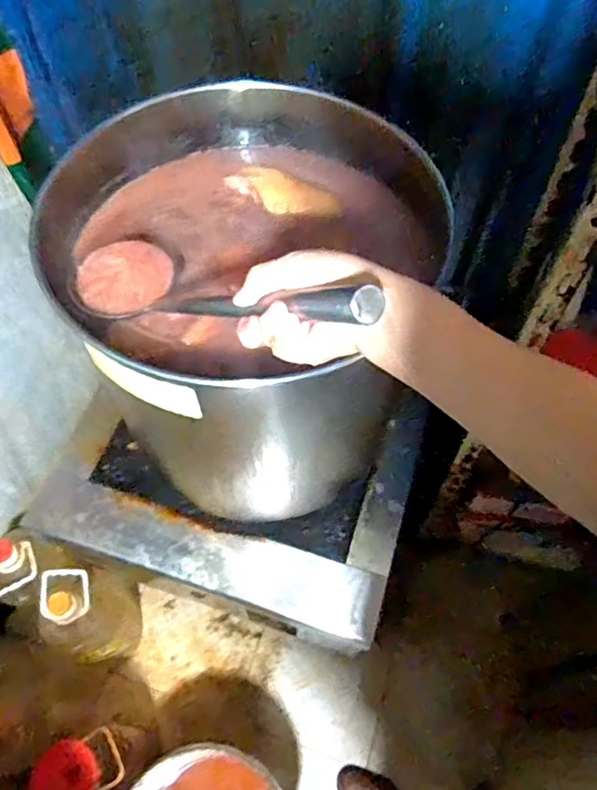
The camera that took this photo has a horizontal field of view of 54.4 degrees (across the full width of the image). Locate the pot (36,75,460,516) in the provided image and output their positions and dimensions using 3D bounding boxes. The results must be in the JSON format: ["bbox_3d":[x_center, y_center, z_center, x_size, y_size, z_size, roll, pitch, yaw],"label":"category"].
[{"bbox_3d":[-0.082,-0.133,0.941,0.469,0.500,0.498,0,60,0],"label":"pot"}]

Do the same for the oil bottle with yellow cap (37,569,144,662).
[{"bbox_3d":[-0.414,0.448,1.189,0.135,0.308,0.168,28,64,16],"label":"oil bottle with yellow cap"}]

